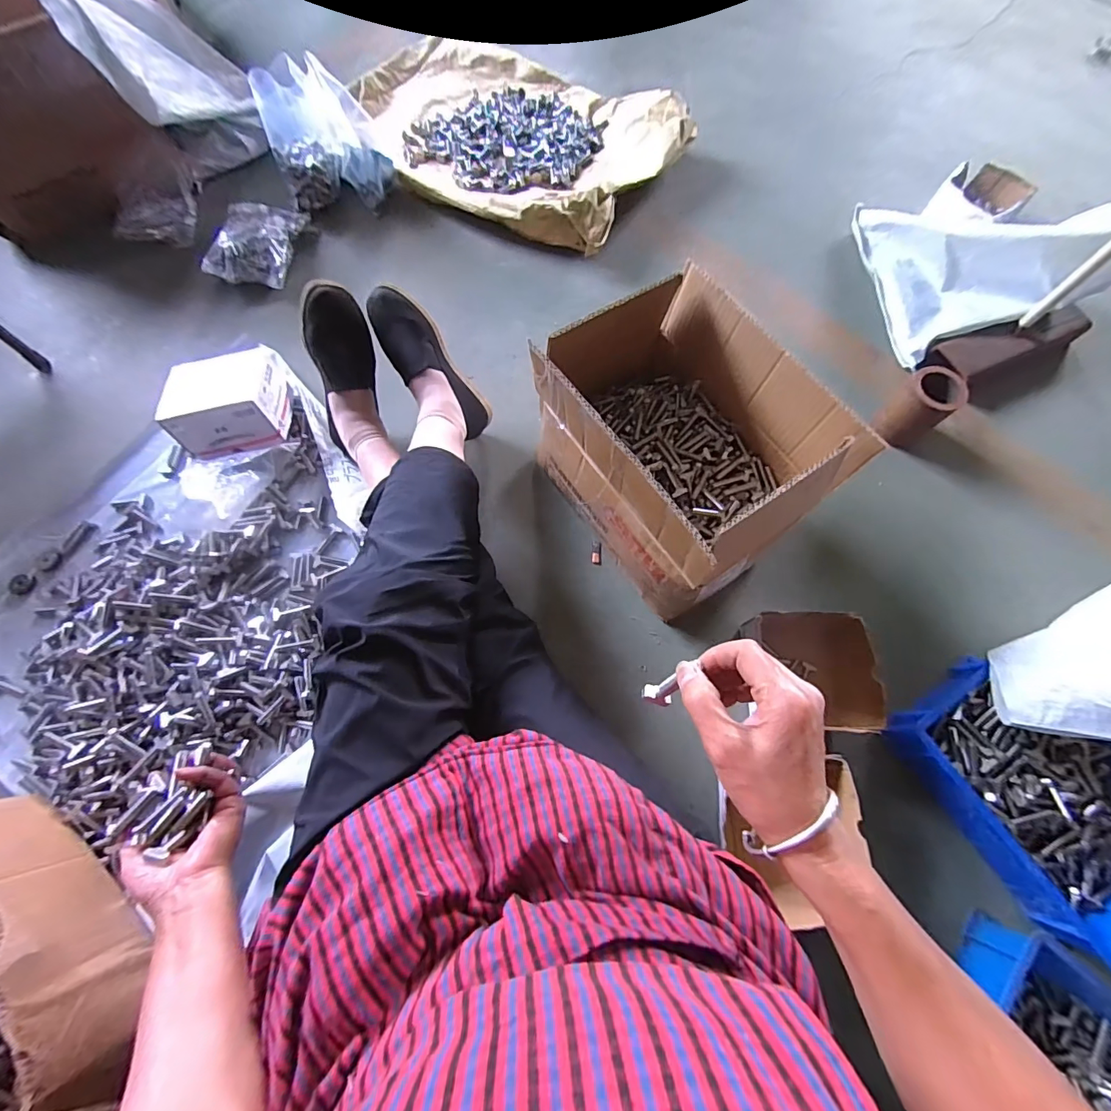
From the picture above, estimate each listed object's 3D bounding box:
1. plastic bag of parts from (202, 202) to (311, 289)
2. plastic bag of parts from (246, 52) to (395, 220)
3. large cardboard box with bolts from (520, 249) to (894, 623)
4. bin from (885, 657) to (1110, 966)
[{"bbox_3d":[-0.585,-0.616,0.922,0.137,0.060,0.199,6,68,-2],"label":"plastic bag of parts"},{"bbox_3d":[-0.448,-0.818,0.929,0.214,0.184,0.137,-6,69,-6],"label":"plastic bag of parts"},{"bbox_3d":[0.159,-0.143,0.619,0.247,0.232,0.336,-34,74,-12],"label":"large cardboard box with bolts"},{"bbox_3d":[0.600,0.294,0.586,0.208,0.093,0.311,-31,73,-11],"label":"bin"}]

